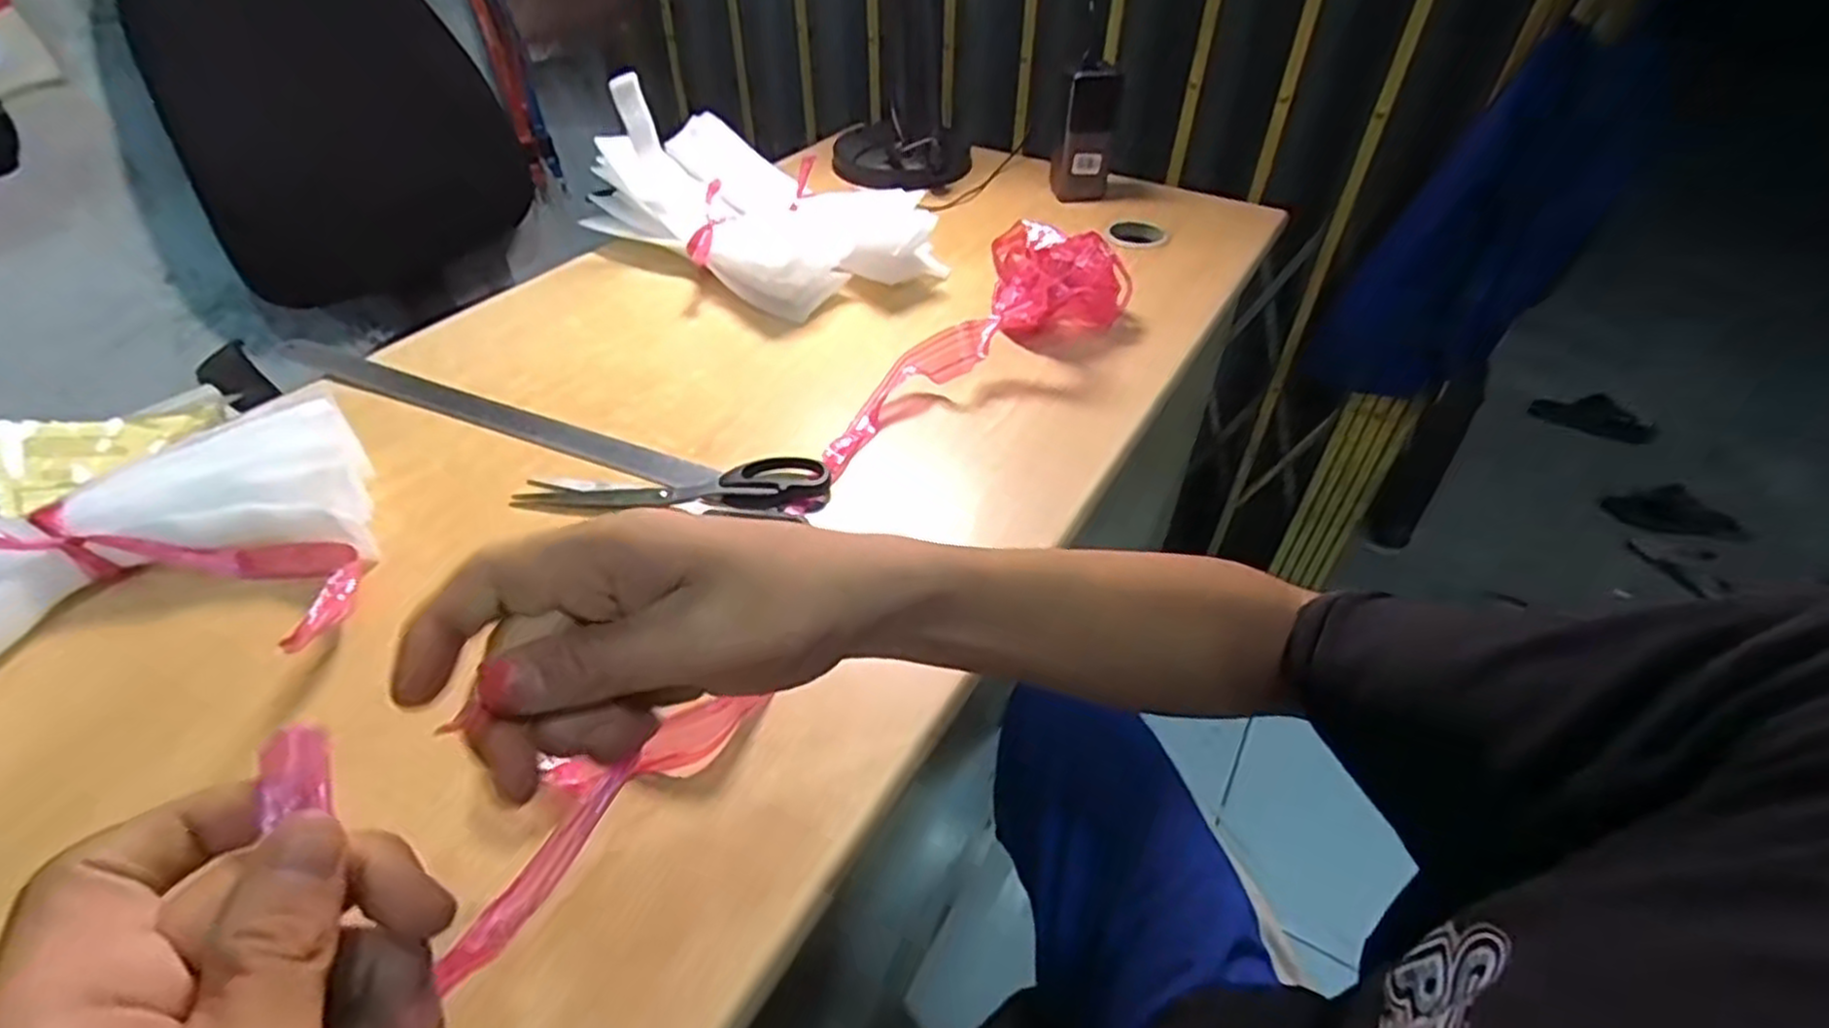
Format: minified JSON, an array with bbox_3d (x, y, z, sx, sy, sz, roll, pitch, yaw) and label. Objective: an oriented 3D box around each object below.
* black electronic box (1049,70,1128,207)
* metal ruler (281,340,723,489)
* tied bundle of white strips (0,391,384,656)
[{"bbox_3d":[0.185,-0.408,0.839,0.062,0.128,0.030,8,44,7],"label":"black electronic box"},{"bbox_3d":[-0.331,-0.080,0.590,0.432,0.009,0.031,17,44,19],"label":"metal ruler"},{"bbox_3d":[-0.472,0.035,0.421,0.307,0.068,0.223,-18,47,-19],"label":"tied bundle of white strips"}]

